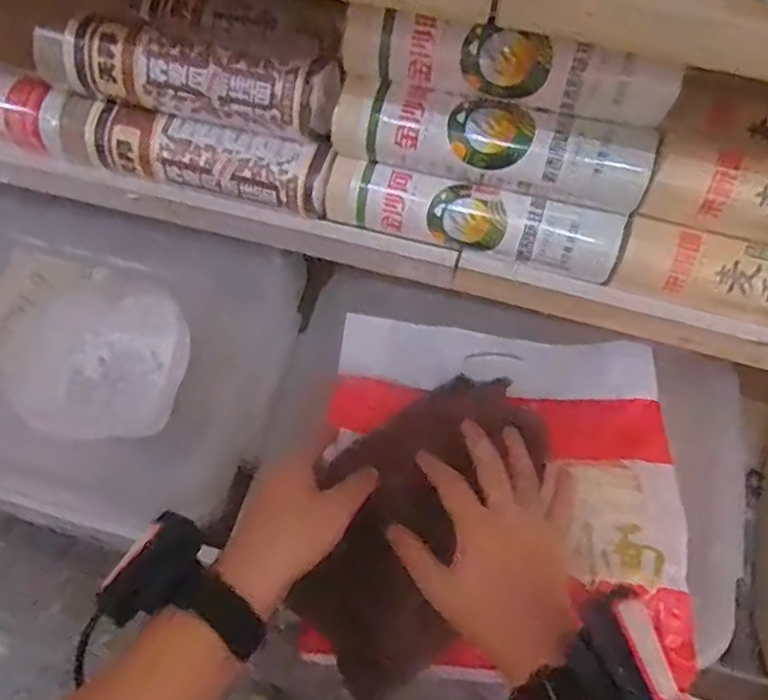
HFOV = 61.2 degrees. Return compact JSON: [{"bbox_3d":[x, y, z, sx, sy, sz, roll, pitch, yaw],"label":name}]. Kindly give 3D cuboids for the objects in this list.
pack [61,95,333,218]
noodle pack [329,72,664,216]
[{"bbox_3d":[-0.165,-0.168,0.555,0.241,0.047,0.040,16,65,7],"label":"pack"},{"bbox_3d":[0.080,-0.158,0.497,0.237,0.052,0.046,17,66,7],"label":"noodle pack"}]

